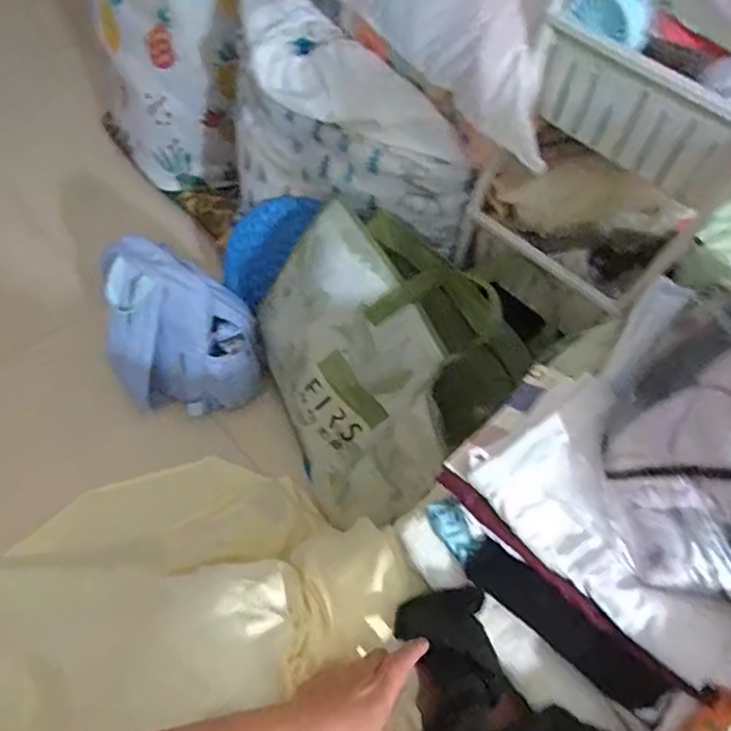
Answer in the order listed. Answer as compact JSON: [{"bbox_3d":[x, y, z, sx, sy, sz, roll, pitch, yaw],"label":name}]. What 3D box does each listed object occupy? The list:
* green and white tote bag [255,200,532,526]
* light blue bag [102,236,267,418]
[{"bbox_3d":[0.019,-0.003,0.906,0.284,0.299,0.420,-18,59,-14],"label":"green and white tote bag"},{"bbox_3d":[-0.297,-0.047,0.999,0.220,0.271,0.166,10,57,4],"label":"light blue bag"}]

